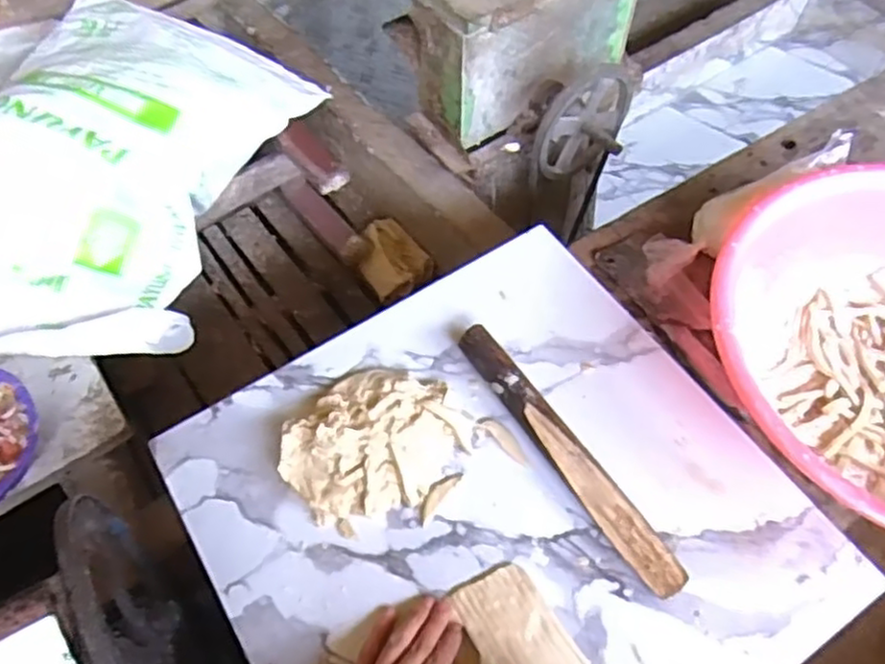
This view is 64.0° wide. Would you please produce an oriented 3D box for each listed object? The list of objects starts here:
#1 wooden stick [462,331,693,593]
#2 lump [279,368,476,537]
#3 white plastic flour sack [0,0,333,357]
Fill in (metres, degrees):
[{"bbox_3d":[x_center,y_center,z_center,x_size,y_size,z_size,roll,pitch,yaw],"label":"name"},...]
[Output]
[{"bbox_3d":[0.113,0.114,0.671,0.033,0.035,0.303,-28,62,-18],"label":"wooden stick"},{"bbox_3d":[-0.061,0.106,0.673,0.154,0.041,0.166,1,57,-1],"label":"lump"},{"bbox_3d":[-0.513,-0.254,1.019,0.441,0.207,0.673,15,58,8],"label":"white plastic flour sack"}]

